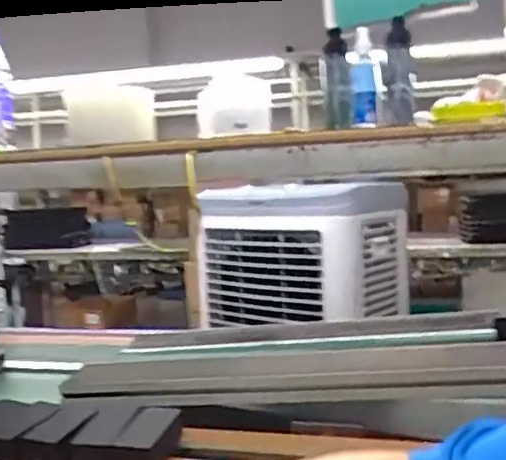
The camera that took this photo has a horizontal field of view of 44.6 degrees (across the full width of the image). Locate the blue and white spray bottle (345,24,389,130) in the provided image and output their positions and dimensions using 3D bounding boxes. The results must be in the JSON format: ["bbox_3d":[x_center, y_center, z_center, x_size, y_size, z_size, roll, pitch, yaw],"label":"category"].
[{"bbox_3d":[0.136,-0.190,0.753,0.047,0.112,0.043,-1,4,17],"label":"blue and white spray bottle"}]

